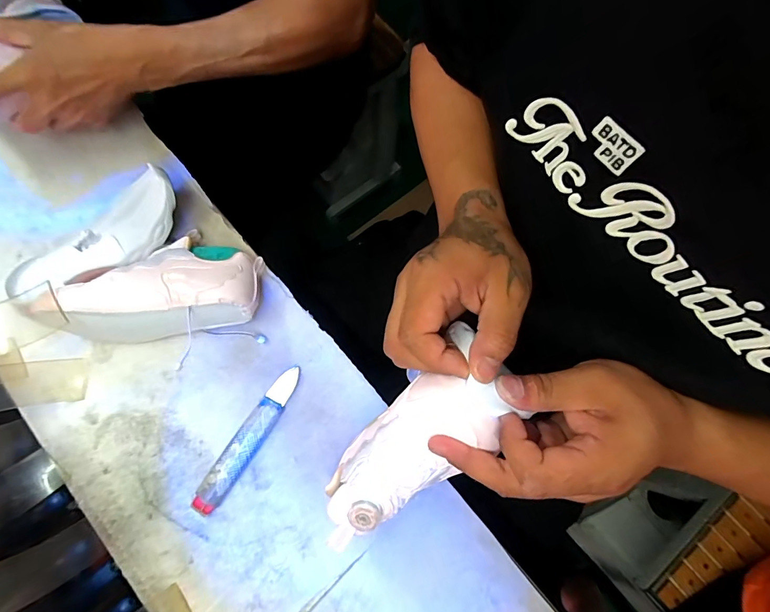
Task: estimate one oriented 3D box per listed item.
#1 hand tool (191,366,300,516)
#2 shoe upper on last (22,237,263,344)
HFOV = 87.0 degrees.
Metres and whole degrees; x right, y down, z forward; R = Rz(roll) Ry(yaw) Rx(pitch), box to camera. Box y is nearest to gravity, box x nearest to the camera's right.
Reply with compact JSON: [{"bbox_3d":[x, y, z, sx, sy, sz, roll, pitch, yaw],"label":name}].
[{"bbox_3d":[-0.140,0.137,0.423,0.027,0.012,0.162,32,78,7],"label":"hand tool"},{"bbox_3d":[-0.240,-0.019,0.427,0.209,0.077,0.095,-10,76,-4],"label":"shoe upper on last"}]

